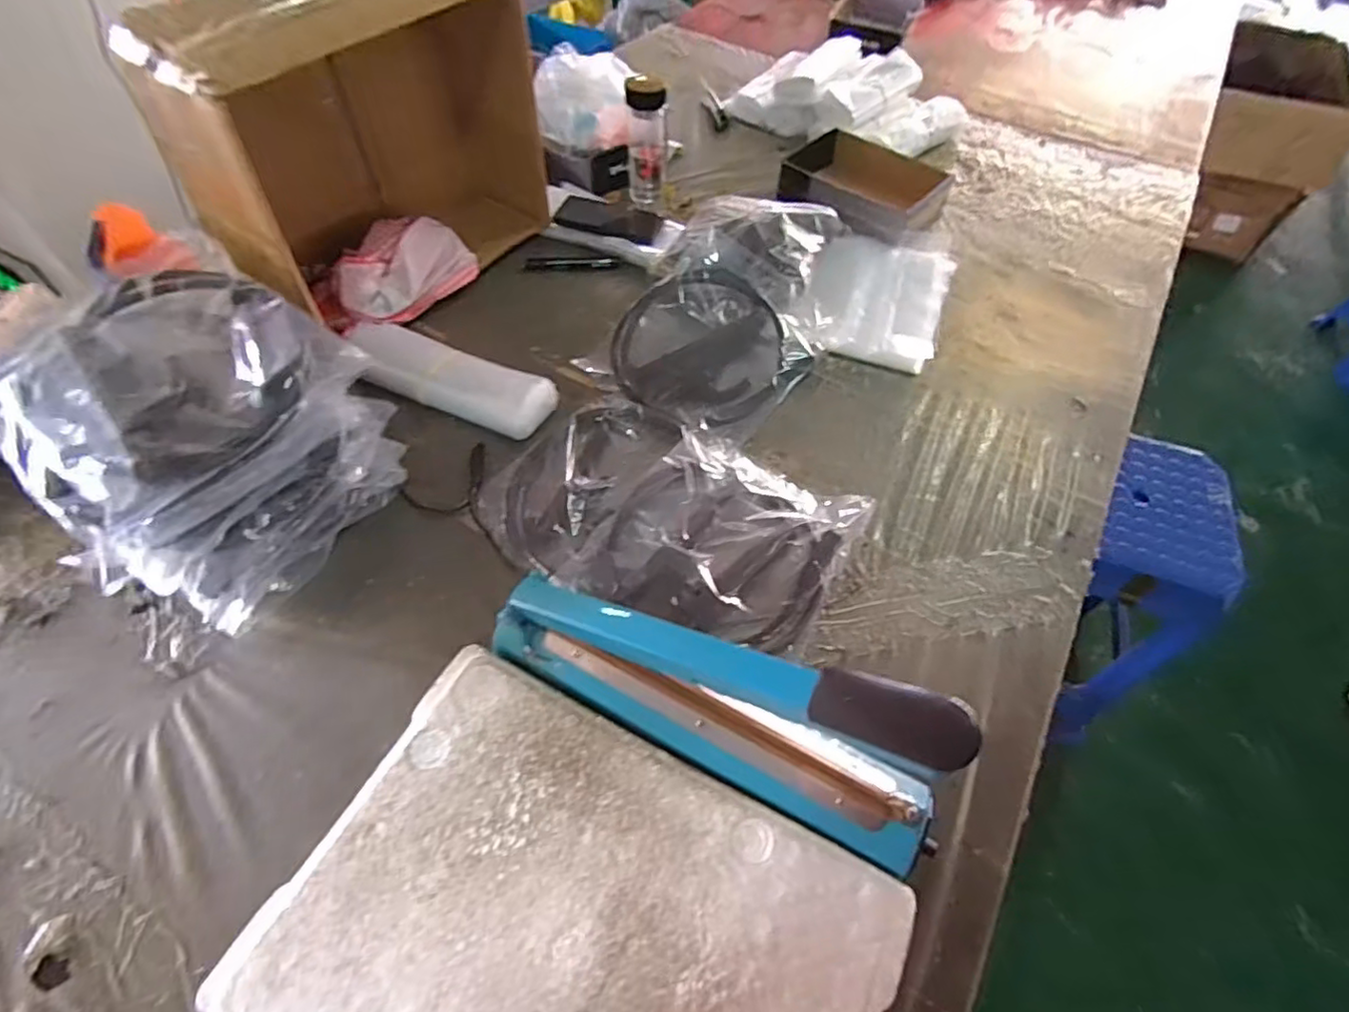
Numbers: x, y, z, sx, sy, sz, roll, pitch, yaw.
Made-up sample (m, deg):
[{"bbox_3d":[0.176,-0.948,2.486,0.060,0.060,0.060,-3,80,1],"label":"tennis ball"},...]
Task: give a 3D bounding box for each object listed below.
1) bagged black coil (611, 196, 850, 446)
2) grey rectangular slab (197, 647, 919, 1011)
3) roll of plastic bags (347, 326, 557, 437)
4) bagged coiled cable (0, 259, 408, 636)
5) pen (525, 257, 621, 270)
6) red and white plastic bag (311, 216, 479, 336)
[{"bbox_3d":[0.087,-0.286,0.871,0.250,0.077,0.463,23,57,13],"label":"bagged black coil"},{"bbox_3d":[-0.069,0.300,0.433,0.396,0.022,0.280,25,58,12],"label":"grey rectangular slab"},{"bbox_3d":[-0.277,-0.158,0.778,0.265,0.048,0.087,19,56,11],"label":"roll of plastic bags"},{"bbox_3d":[-0.462,-0.064,0.623,0.269,0.179,0.265,28,58,16],"label":"bagged coiled cable"},{"bbox_3d":[-0.154,-0.368,0.955,0.139,0.014,0.018,-5,55,-6],"label":"pen"},{"bbox_3d":[-0.391,-0.323,0.871,0.121,0.085,0.234,36,61,21],"label":"red and white plastic bag"}]

